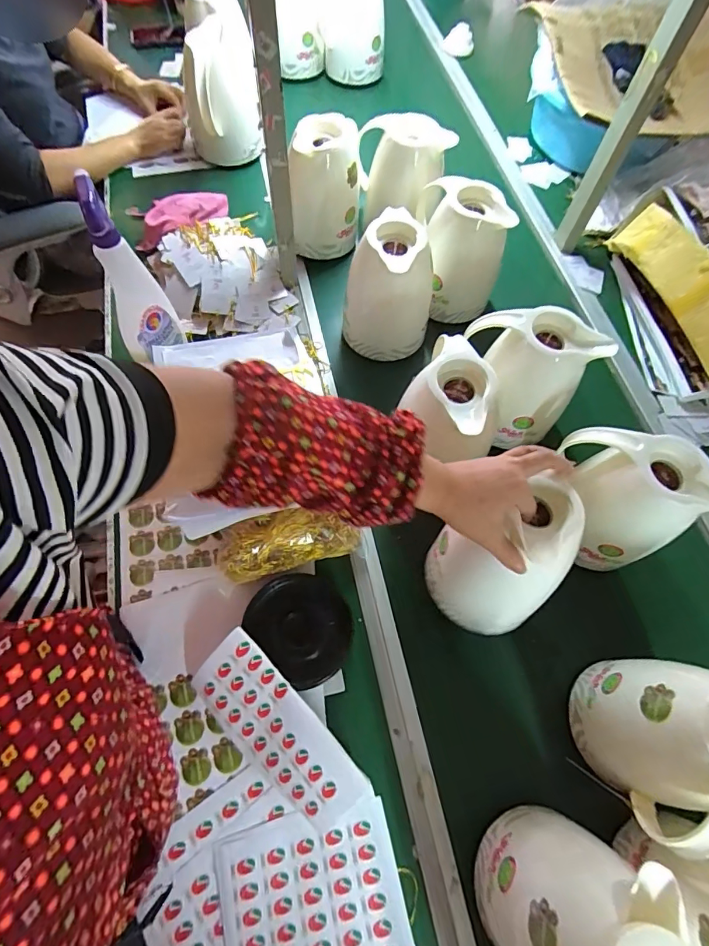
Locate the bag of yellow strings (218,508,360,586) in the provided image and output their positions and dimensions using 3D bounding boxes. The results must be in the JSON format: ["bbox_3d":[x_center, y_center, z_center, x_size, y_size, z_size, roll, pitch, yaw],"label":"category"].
[{"bbox_3d":[-0.084,0.091,0.593,0.174,0.069,0.057,-15,65,-8],"label":"bag of yellow strings"}]

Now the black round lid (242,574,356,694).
[{"bbox_3d":[-0.063,0.192,0.583,0.130,0.018,0.116,42,70,17],"label":"black round lid"}]

